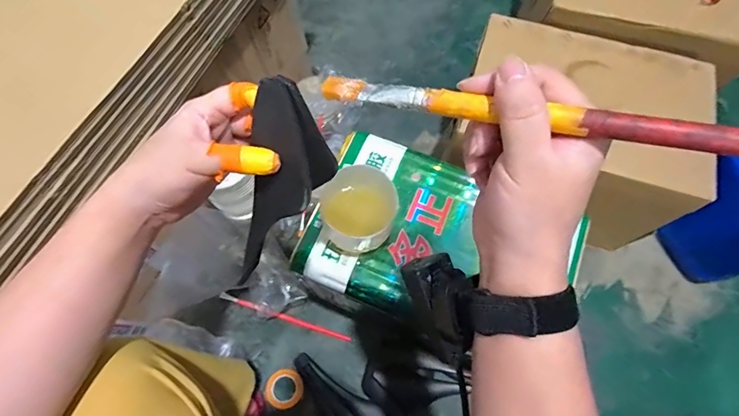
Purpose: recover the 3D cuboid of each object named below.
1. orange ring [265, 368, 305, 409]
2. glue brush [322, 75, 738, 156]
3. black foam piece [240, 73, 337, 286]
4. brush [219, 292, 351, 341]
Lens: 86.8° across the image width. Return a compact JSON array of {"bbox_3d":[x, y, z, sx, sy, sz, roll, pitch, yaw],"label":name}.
[{"bbox_3d":[-0.144,0.310,0.668,0.062,0.013,0.060,0,69,0],"label":"orange ring"},{"bbox_3d":[0.098,-0.046,0.202,0.278,0.013,0.015,15,69,23],"label":"glue brush"},{"bbox_3d":[-0.075,-0.007,0.341,0.054,0.214,0.047,37,41,13],"label":"black foam piece"},{"bbox_3d":[-0.157,0.199,0.713,0.253,0.014,0.011,17,70,6],"label":"brush"}]

